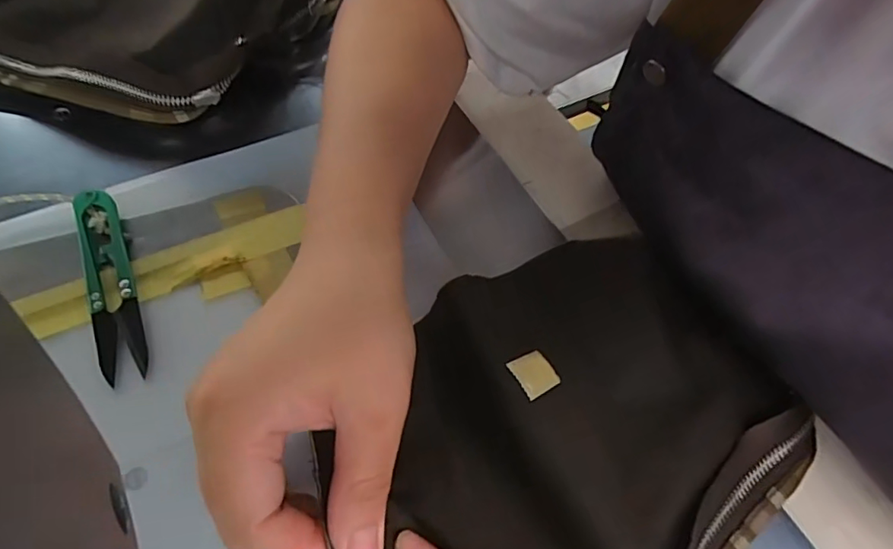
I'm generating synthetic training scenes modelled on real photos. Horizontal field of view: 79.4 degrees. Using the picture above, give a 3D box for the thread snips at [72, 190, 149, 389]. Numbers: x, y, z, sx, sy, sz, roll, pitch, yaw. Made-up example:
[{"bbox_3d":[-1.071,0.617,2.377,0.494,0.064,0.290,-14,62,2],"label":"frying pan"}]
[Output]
[{"bbox_3d":[-0.164,0.002,0.260,0.021,0.012,0.103,-20,62,-14],"label":"thread snips"}]

